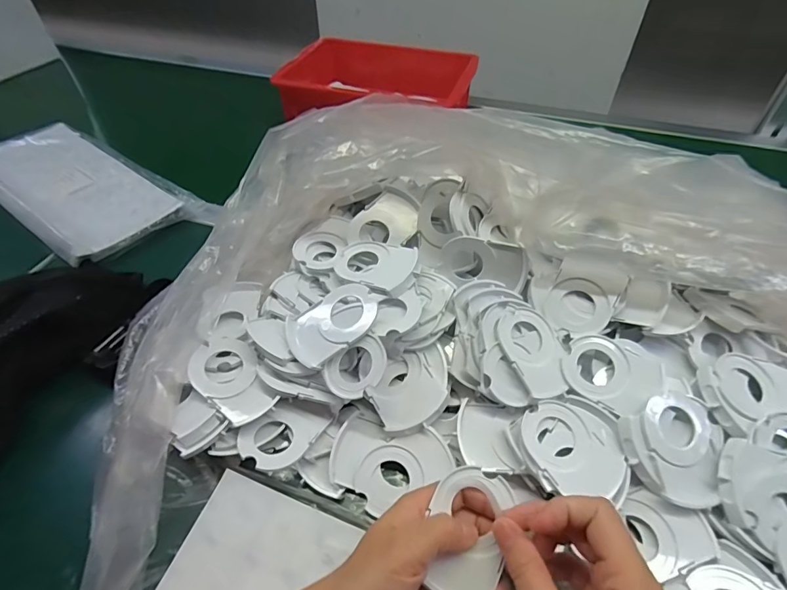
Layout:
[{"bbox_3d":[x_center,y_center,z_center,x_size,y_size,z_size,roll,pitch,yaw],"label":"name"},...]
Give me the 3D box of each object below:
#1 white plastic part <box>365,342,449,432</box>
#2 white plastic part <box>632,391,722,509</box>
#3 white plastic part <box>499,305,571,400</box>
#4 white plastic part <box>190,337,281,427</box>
[{"bbox_3d":[0.015,0.076,0.360,0.068,0.006,0.066,-18,58,-3],"label":"white plastic part"},{"bbox_3d":[0.210,0.112,0.324,0.064,0.013,0.079,25,65,1],"label":"white plastic part"},{"bbox_3d":[0.115,0.046,0.363,0.050,0.005,0.079,-11,67,-20],"label":"white plastic part"},{"bbox_3d":[-0.131,0.067,0.358,0.081,0.016,0.051,34,56,28],"label":"white plastic part"}]

